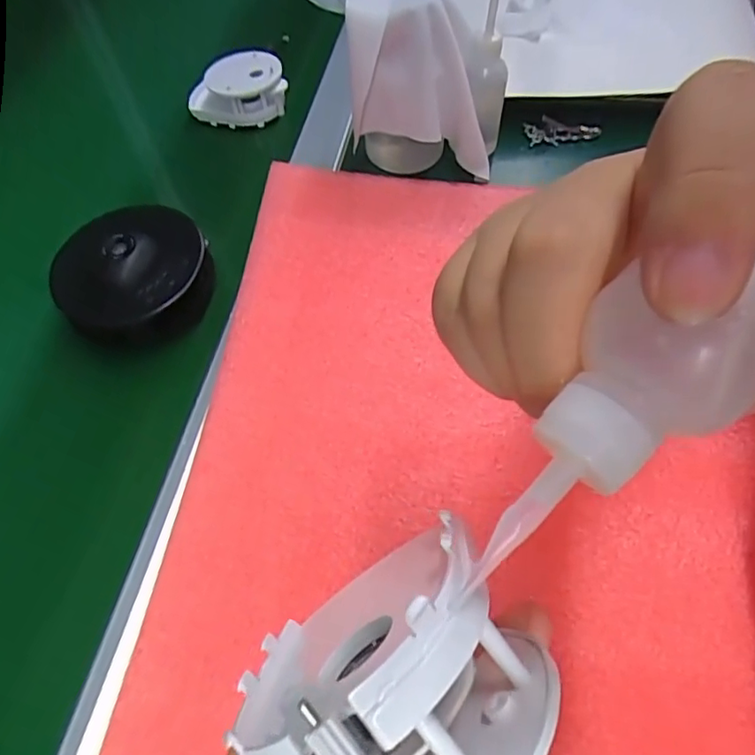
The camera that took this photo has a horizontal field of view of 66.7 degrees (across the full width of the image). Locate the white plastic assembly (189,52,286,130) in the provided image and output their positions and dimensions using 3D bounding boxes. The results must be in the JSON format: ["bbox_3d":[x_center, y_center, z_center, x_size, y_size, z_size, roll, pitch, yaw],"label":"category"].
[{"bbox_3d":[-0.117,-0.238,0.479,0.075,0.040,0.050,-22,61,-12],"label":"white plastic assembly"}]

